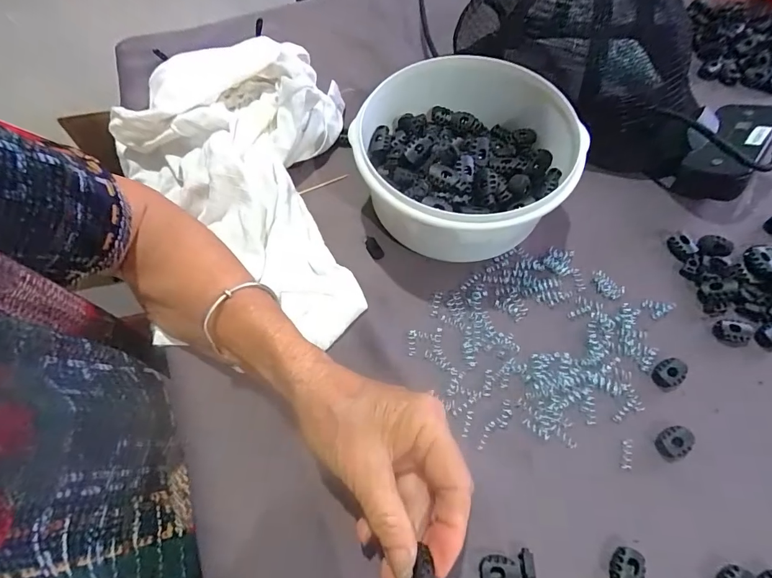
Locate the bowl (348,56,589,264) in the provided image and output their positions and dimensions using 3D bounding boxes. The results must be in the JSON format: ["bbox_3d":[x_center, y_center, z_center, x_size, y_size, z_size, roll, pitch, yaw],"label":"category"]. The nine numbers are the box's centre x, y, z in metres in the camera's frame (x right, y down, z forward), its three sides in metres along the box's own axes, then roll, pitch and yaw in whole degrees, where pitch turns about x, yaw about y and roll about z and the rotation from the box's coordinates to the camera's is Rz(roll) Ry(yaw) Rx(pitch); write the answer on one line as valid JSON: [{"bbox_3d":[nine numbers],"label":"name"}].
[{"bbox_3d":[0.059,-0.096,0.323,0.157,0.078,0.151,-1,63,3],"label":"bowl"}]

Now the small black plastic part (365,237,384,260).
[{"bbox_3d":[-0.010,-0.033,0.335,0.010,0.008,0.021,-29,65,-11],"label":"small black plastic part"}]

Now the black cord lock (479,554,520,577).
[{"bbox_3d":[0.065,0.165,0.233,0.022,0.005,0.020,12,65,9],"label":"black cord lock"}]

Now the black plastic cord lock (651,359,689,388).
[{"bbox_3d":[0.200,0.058,0.282,0.029,0.006,0.017,-27,65,-10],"label":"black plastic cord lock"}]

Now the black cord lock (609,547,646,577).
[{"bbox_3d":[0.139,0.163,0.232,0.019,0.007,0.024,24,67,14],"label":"black cord lock"}]

